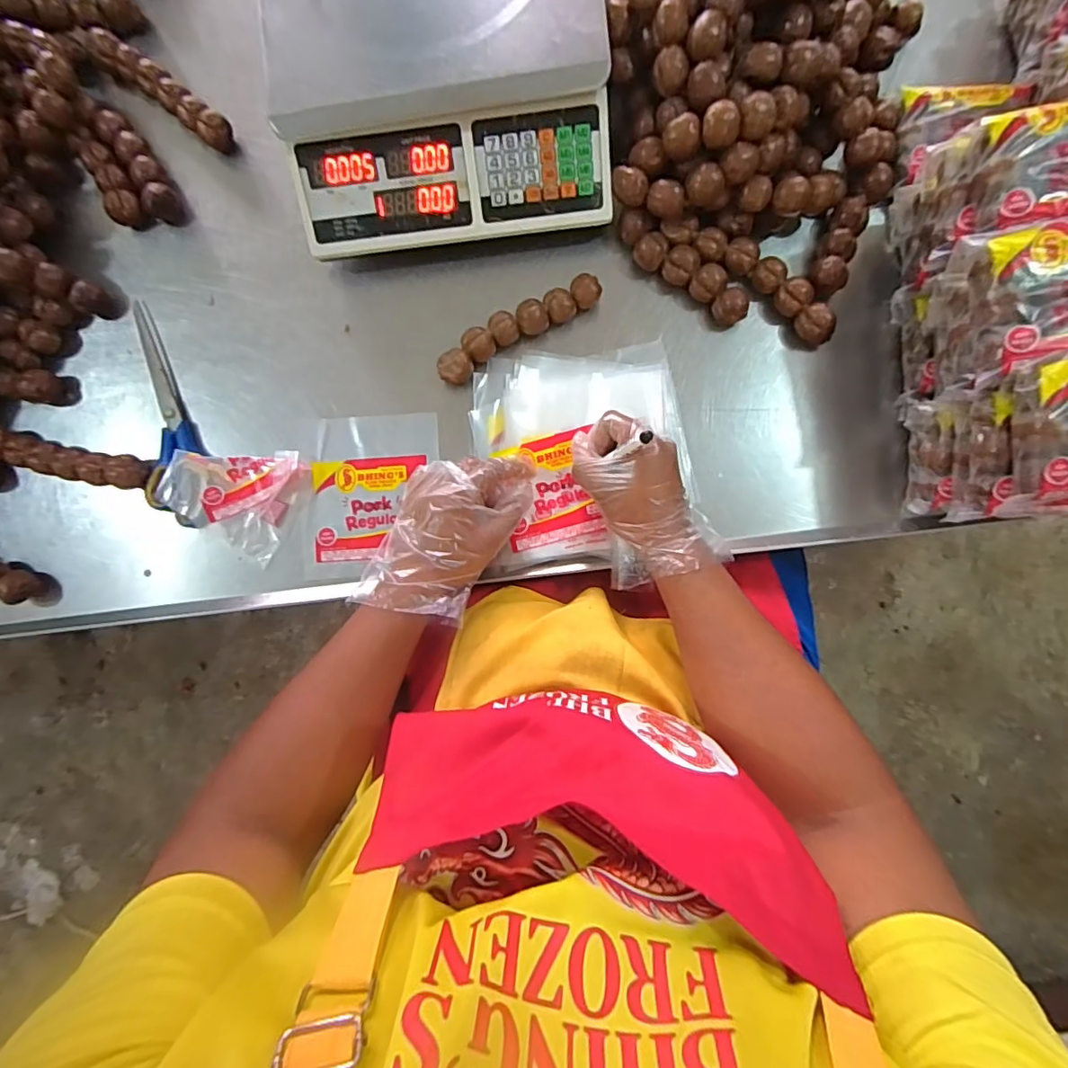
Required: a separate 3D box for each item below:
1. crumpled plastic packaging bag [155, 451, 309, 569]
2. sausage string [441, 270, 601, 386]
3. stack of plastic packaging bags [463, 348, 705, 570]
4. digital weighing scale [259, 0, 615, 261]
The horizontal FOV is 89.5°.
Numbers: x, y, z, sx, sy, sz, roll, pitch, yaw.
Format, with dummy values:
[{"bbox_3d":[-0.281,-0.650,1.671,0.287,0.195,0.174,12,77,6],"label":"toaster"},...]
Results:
[{"bbox_3d":[-0.331,-0.049,0.586,0.140,0.016,0.118,22,89,4],"label":"crumpled plastic packaging bag"},{"bbox_3d":[-0.018,-0.216,0.571,0.184,0.033,0.038,-30,86,1],"label":"sausage string"},{"bbox_3d":[0.052,-0.087,0.569,0.222,0.028,0.230,-10,87,3],"label":"stack of plastic packaging bags"},{"bbox_3d":[-0.094,-0.465,0.544,0.318,0.119,0.316,-6,87,3],"label":"digital weighing scale"}]

